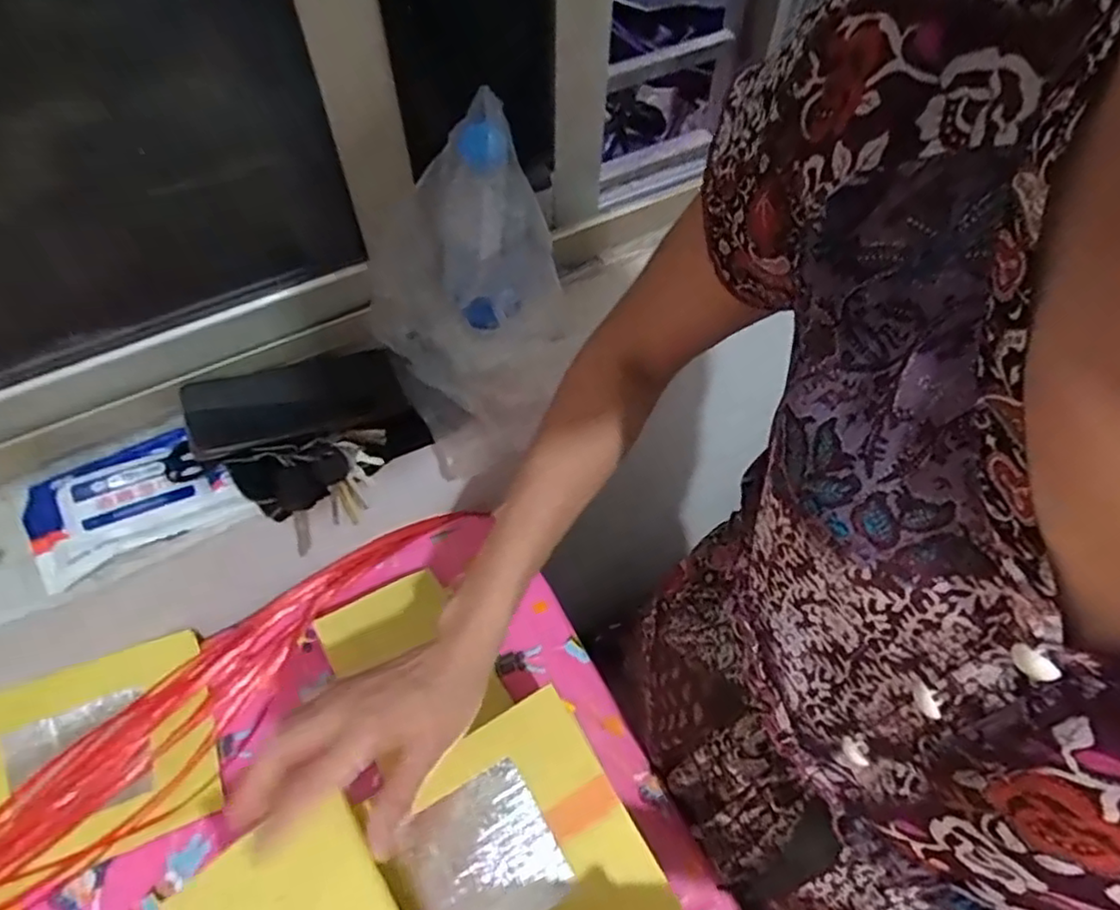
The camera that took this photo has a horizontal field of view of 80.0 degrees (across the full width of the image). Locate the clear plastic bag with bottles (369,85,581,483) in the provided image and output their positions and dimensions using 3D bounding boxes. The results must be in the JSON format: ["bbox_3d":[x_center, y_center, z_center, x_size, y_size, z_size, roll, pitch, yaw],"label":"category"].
[{"bbox_3d":[-0.067,-0.116,0.519,0.127,0.236,0.162,-25,64,-16],"label":"clear plastic bag with bottles"}]

